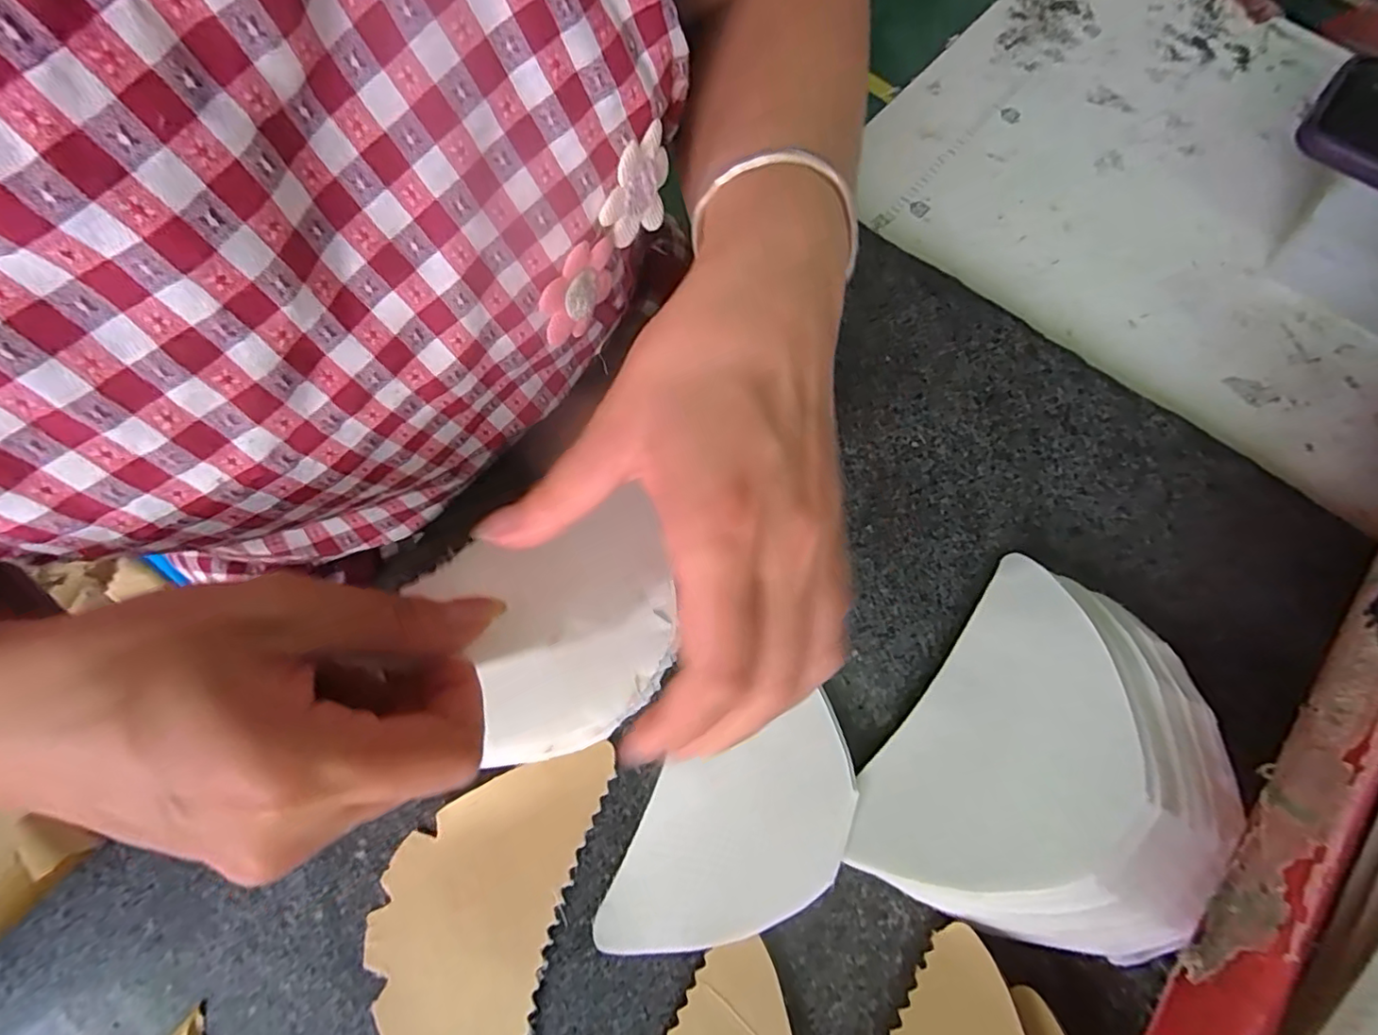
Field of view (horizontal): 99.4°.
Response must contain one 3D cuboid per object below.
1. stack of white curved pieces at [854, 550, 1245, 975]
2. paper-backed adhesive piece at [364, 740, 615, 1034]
[{"bbox_3d":[0.148,0.098,0.228,0.116,0.038,0.141,33,76,9],"label":"stack of white curved pieces"},{"bbox_3d":[-0.086,0.162,0.230,0.076,0.004,0.145,11,74,6],"label":"paper-backed adhesive piece"}]

